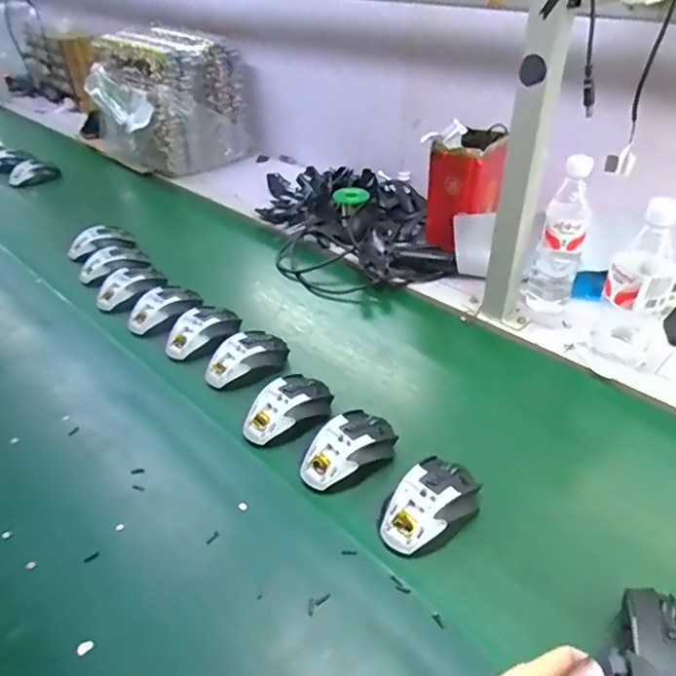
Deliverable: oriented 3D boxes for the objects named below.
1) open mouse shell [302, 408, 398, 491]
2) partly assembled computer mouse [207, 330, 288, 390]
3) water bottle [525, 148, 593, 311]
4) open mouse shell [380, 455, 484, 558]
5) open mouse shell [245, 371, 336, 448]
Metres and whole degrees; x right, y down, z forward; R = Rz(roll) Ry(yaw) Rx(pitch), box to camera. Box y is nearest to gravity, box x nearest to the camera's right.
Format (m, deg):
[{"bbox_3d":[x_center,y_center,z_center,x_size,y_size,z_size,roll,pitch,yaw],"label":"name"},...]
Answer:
[{"bbox_3d":[0.014,0.119,0.608,0.113,0.036,0.064,-31,45,-33],"label":"open mouse shell"},{"bbox_3d":[-0.120,0.028,0.744,0.115,0.034,0.075,-28,43,-30],"label":"partly assembled computer mouse"},{"bbox_3d":[0.315,-0.132,0.798,0.064,0.238,0.061,5,37,11],"label":"water bottle"},{"bbox_3d":[0.092,0.162,0.547,0.068,0.029,0.108,28,46,35],"label":"open mouse shell"},{"bbox_3d":[-0.059,0.082,0.665,0.114,0.037,0.070,-30,44,-32],"label":"open mouse shell"}]

